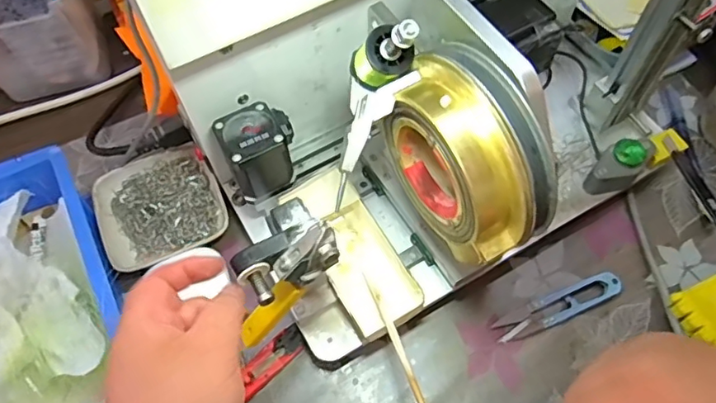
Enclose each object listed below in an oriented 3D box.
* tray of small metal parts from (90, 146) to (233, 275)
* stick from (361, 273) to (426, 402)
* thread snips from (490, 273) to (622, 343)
[{"bbox_3d":[-0.162,0.004,0.461,0.097,0.018,0.092,-20,63,-9],"label":"tray of small metal parts"},{"bbox_3d":[0.023,0.089,0.377,0.006,0.011,0.108,-17,42,-8],"label":"stick"},{"bbox_3d":[0.152,0.079,0.424,0.100,0.011,0.023,-21,63,-10],"label":"thread snips"}]

